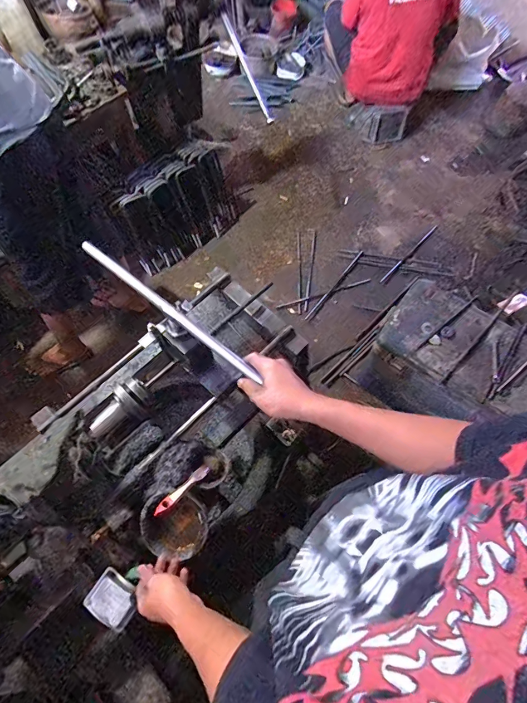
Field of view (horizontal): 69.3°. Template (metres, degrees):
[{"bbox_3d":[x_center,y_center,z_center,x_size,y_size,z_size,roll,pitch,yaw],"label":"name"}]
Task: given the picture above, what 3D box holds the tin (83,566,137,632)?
[{"bbox_3d":[-0.271,0.447,0.685,0.086,0.020,0.072,31,70,15],"label":"tin"}]

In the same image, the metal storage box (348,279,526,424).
[{"bbox_3d":[0.620,0.058,1.325,0.492,0.326,0.348,37,72,17],"label":"metal storage box"}]

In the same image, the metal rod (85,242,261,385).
[{"bbox_3d":[-0.170,-0.079,0.650,0.418,0.015,0.015,37,72,18],"label":"metal rod"}]

